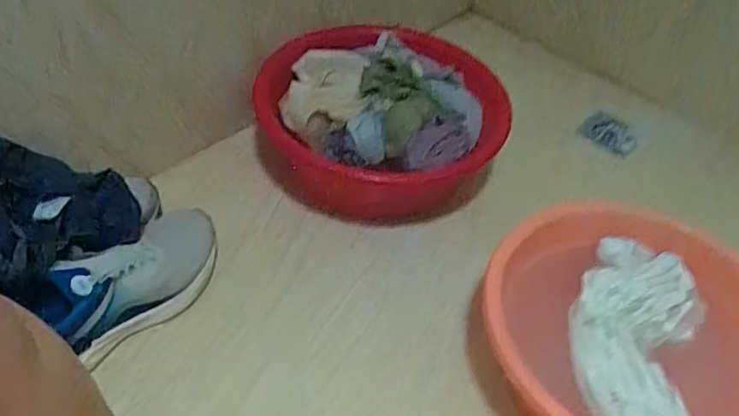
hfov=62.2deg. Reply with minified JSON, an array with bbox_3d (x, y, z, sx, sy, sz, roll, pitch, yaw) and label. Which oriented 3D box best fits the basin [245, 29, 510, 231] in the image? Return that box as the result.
[{"bbox_3d":[0.008,-0.124,0.934,0.344,0.167,0.326,3,45,-3],"label":"basin"}]

